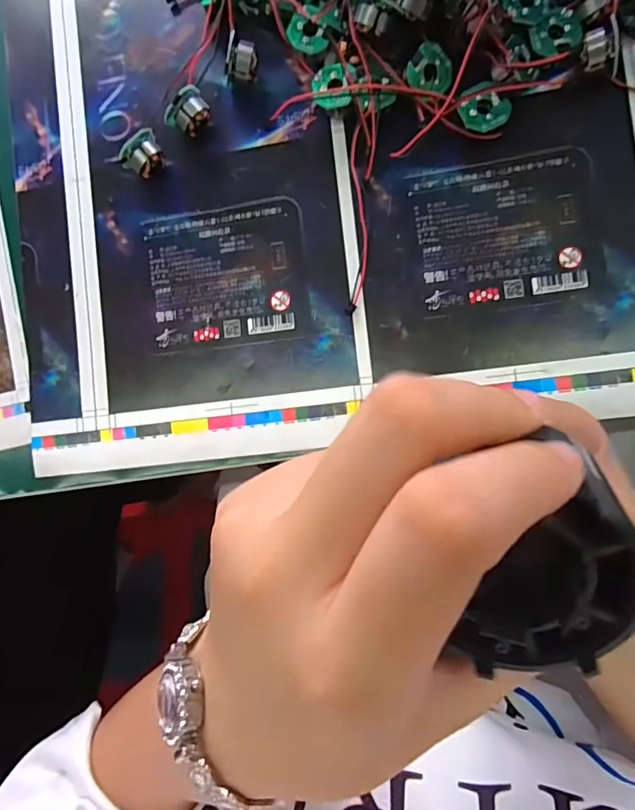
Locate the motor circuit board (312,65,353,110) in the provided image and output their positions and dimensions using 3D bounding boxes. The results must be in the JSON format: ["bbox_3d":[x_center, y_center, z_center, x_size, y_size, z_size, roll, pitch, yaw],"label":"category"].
[{"bbox_3d":[0.006,-0.141,0.211,0.016,0.004,0.021,-10,83,10],"label":"motor circuit board"}]

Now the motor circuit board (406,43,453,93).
[{"bbox_3d":[0.048,-0.145,0.205,0.021,0.004,0.019,-5,103,-16],"label":"motor circuit board"}]

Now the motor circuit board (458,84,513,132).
[{"bbox_3d":[0.070,-0.125,0.201,0.019,0.004,0.020,-44,83,4],"label":"motor circuit board"}]

